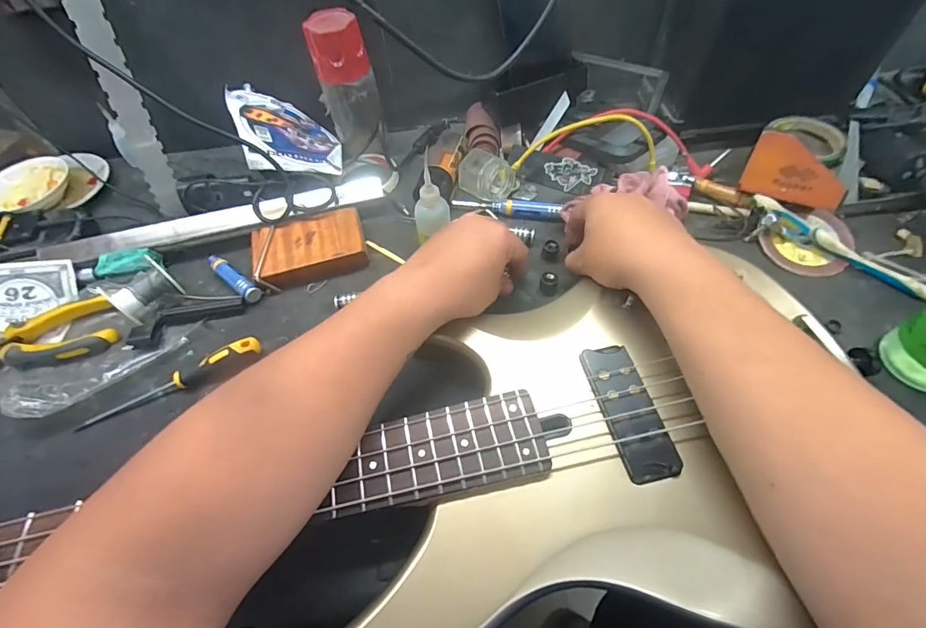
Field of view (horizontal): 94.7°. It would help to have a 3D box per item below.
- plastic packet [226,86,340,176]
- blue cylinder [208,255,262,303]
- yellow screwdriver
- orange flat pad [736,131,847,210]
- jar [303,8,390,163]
[{"bbox_3d":[-0.222,-0.232,0.545,0.127,0.015,0.148,-4,56,-44],"label":"plastic packet"},{"bbox_3d":[-0.255,-0.041,0.472,0.079,0.014,0.018,33,64,23],"label":"blue cylinder"},{"bbox_3d":[-0.278,0.066,0.407,0.170,0.026,0.022,-22,57,-11],"label":"yellow screwdriver"},{"bbox_3d":[0.359,-0.153,0.457,0.094,0.063,0.007,25,28,25],"label":"orange flat pad"},{"bbox_3d":[-0.142,-0.280,0.537,0.065,0.161,0.061,-2,56,3],"label":"jar"}]

